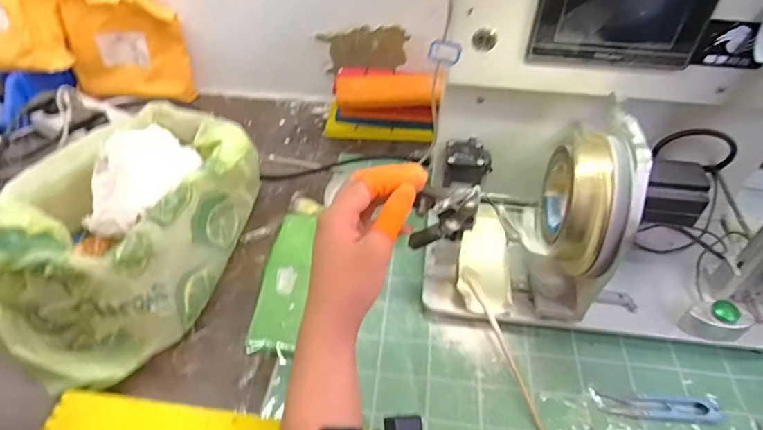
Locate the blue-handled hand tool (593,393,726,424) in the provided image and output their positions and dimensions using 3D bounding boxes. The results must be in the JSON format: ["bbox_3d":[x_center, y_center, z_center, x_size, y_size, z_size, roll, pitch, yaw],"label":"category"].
[{"bbox_3d":[0.252,0.175,0.436,0.105,0.004,0.019,5,45,3],"label":"blue-handled hand tool"}]

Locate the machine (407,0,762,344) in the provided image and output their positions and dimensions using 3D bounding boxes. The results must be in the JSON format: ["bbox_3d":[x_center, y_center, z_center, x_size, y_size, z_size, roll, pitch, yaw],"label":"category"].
[{"bbox_3d":[0.222,-0.064,0.429,0.341,0.327,0.209,2,45,1],"label":"machine"}]

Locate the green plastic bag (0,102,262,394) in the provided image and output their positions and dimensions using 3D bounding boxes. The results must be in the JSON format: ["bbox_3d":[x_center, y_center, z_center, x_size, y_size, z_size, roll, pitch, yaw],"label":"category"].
[{"bbox_3d":[-0.252,0.004,0.495,0.170,0.118,0.307,7,45,5],"label":"green plastic bag"}]

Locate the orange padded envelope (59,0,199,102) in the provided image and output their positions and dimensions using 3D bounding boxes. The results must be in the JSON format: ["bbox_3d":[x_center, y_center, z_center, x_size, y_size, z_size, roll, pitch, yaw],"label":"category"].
[{"bbox_3d":[-0.381,-0.255,0.726,0.169,0.159,0.042,4,45,2],"label":"orange padded envelope"}]

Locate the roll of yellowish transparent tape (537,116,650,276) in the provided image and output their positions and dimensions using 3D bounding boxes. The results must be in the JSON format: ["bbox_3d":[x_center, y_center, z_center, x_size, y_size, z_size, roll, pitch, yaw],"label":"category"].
[{"bbox_3d":[0.173,-0.019,0.401,0.058,0.096,0.109,7,45,5],"label":"roll of yellowish transparent tape"}]

